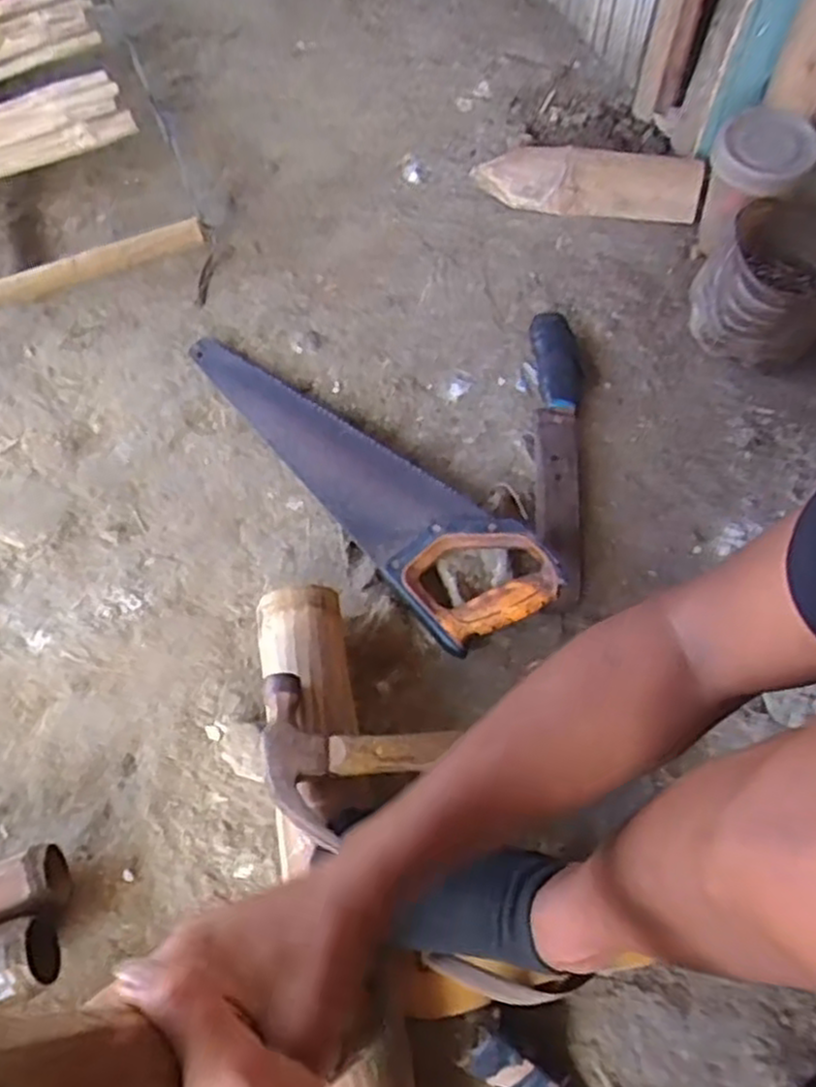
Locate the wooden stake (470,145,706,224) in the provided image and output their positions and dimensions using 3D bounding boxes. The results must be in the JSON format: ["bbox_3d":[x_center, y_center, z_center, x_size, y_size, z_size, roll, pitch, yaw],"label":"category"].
[{"bbox_3d":[0.228,-0.459,0.998,0.281,0.063,0.077,5,64,5],"label":"wooden stake"}]

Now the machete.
[{"bbox_3d":[0.162,-0.114,0.830,0.053,0.049,0.322,2,64,3],"label":"machete"}]

